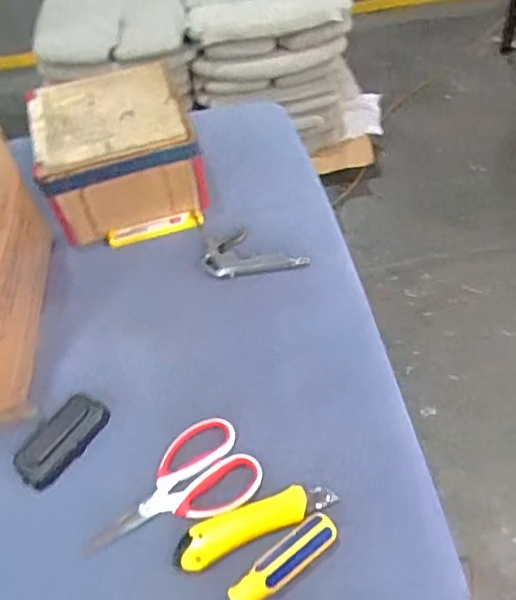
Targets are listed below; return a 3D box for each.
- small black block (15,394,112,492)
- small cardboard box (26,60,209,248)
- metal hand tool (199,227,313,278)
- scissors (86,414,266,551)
[{"bbox_3d":[-0.213,0.151,0.642,0.051,0.018,0.106,26,57,23],"label":"small black block"},{"bbox_3d":[-0.199,-0.207,0.854,0.212,0.123,0.226,-15,52,-8],"label":"small cardboard box"},{"bbox_3d":[-0.006,-0.065,0.793,0.135,0.012,0.075,-7,51,-2],"label":"metal hand tool"},{"bbox_3d":[-0.087,0.193,0.589,0.177,0.009,0.093,-30,55,-19],"label":"scissors"}]

